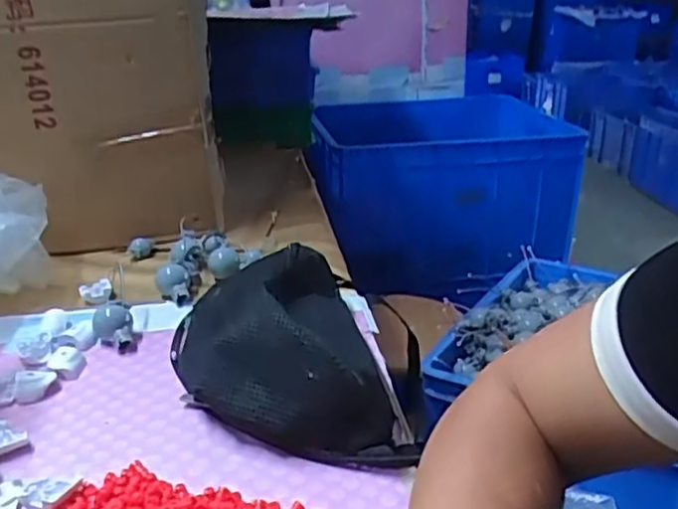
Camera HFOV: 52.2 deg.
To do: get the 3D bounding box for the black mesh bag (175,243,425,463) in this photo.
[{"bbox_3d":[-0.051,0.080,0.578,0.188,0.094,0.246,-4,23,-7],"label":"black mesh bag"}]

